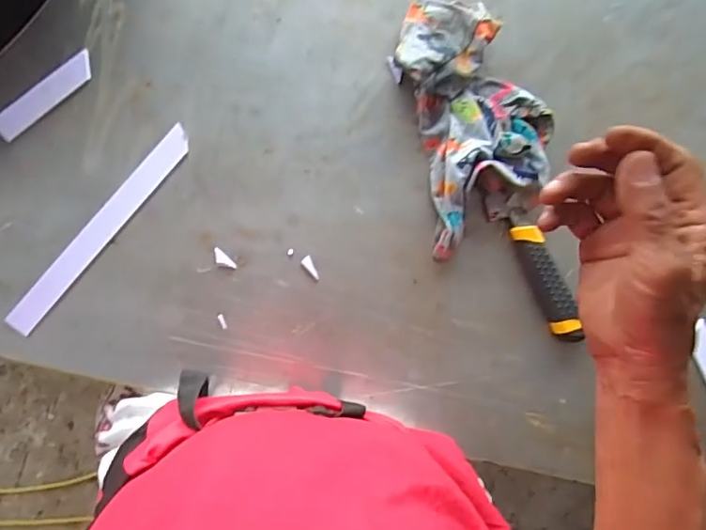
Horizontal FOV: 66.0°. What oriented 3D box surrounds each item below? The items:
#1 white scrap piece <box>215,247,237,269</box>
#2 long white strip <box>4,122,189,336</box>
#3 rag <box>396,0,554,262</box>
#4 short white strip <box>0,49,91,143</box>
[{"bbox_3d":[-0.132,-0.005,0.552,0.029,0.004,0.012,43,83,-1],"label":"white scrap piece"},{"bbox_3d":[-0.249,-0.037,0.542,0.026,0.004,0.249,39,83,-6],"label":"long white strip"},{"bbox_3d":[0.131,-0.159,0.576,0.140,0.038,0.263,-12,87,-6],"label":"rag"},{"bbox_3d":[-0.307,-0.170,0.542,0.114,0.004,0.028,-43,91,-7],"label":"short white strip"}]

